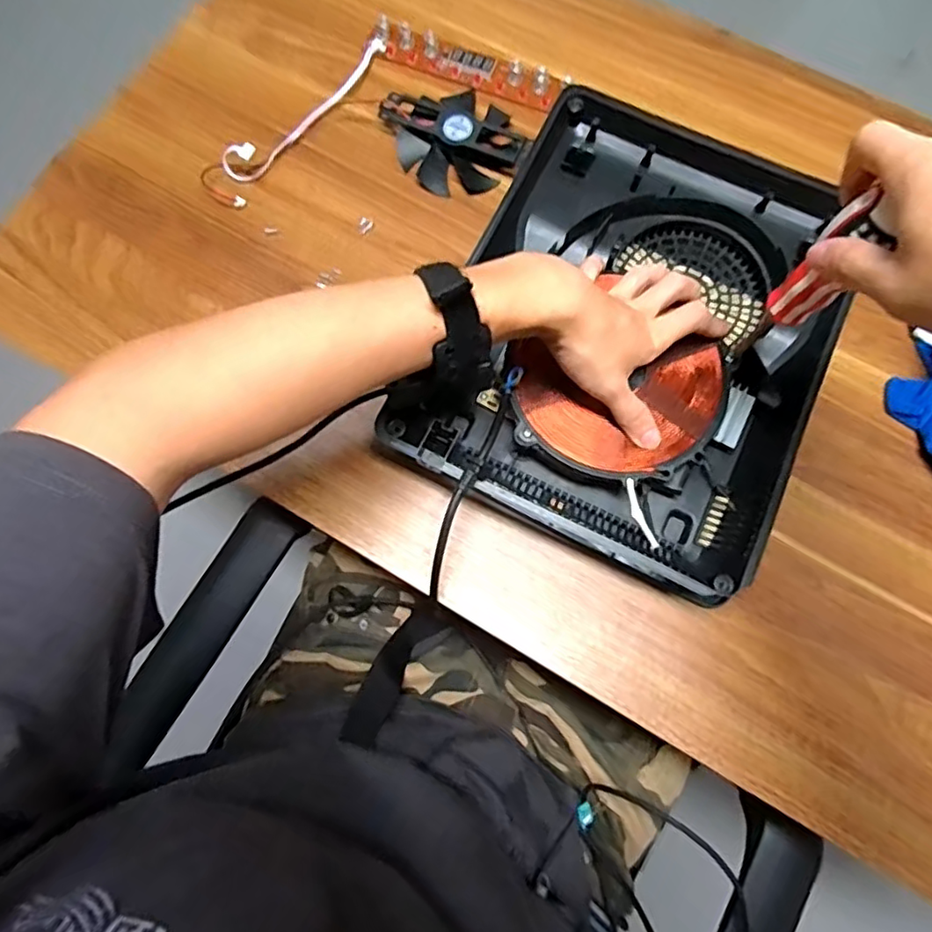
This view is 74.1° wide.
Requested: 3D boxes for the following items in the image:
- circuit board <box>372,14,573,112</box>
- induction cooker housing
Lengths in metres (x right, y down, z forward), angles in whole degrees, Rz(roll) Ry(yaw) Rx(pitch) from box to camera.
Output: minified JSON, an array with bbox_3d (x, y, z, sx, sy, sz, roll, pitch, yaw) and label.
[{"bbox_3d":[0.000,-0.369,0.572,0.185,0.021,0.038,22,76,5],"label":"circuit board"},{"bbox_3d":[0.136,-0.110,0.480,0.271,0.060,0.352,26,77,6],"label":"induction cooker housing"}]

